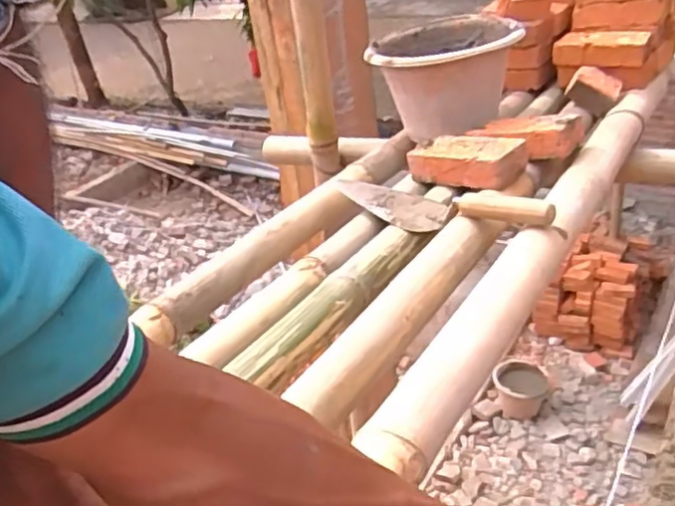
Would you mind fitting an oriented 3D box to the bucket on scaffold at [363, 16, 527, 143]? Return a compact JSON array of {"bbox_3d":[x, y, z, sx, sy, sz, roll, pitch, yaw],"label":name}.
[{"bbox_3d":[0.186,-0.295,1.115,0.231,0.162,0.229,-6,31,3],"label":"bucket on scaffold"}]

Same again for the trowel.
[{"bbox_3d":[0.129,-0.067,0.866,0.319,0.052,0.080,15,38,32],"label":"trowel"}]

